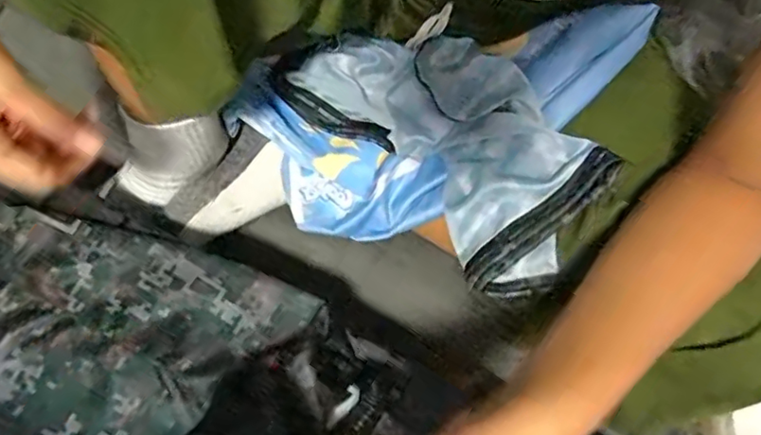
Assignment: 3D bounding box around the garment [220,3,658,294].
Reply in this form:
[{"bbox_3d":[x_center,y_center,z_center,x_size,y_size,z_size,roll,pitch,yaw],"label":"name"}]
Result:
[{"bbox_3d":[0.032,-0.081,0.455,0.266,0.106,0.221,20,72,4],"label":"garment"}]

